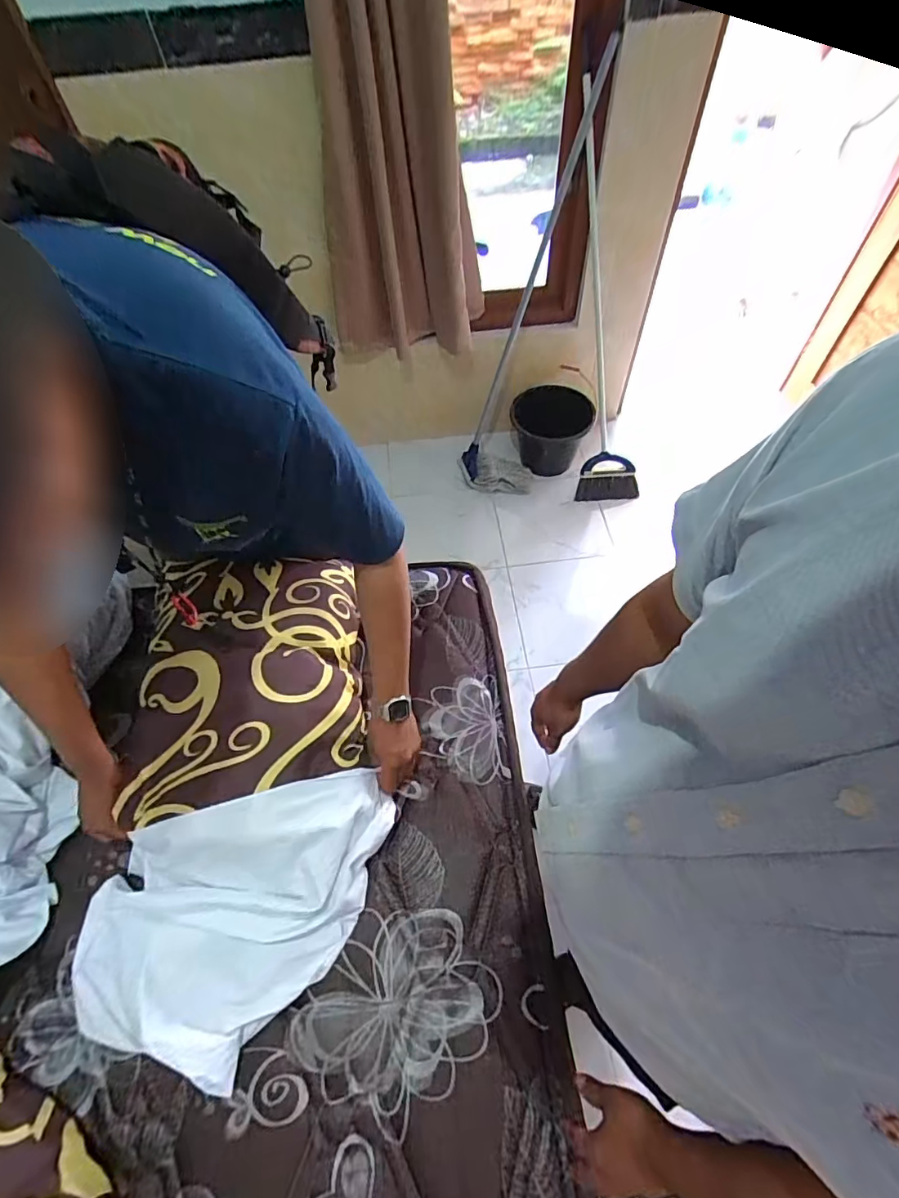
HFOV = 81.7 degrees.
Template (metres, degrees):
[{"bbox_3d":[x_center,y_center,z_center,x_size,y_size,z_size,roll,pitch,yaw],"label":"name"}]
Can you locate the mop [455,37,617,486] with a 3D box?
[{"bbox_3d":[0.190,-0.799,1.488,0.270,1.088,0.282,9,59,9],"label":"mop"}]

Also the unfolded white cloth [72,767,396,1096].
[{"bbox_3d":[-0.285,0.441,0.711,0.434,0.131,0.288,-14,58,-9],"label":"unfolded white cloth"}]

